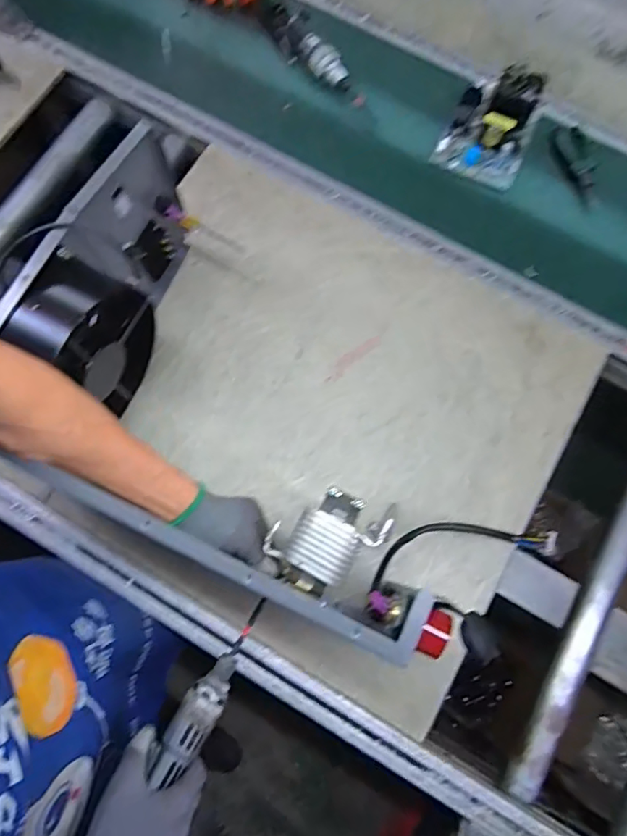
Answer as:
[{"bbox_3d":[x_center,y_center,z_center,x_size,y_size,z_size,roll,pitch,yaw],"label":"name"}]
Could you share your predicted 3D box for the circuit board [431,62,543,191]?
[{"bbox_3d":[0.285,-0.473,0.849,0.134,0.050,0.174,24,76,5],"label":"circuit board"}]

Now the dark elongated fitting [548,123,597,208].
[{"bbox_3d":[0.426,-0.405,0.862,0.062,0.013,0.144,-16,76,-5],"label":"dark elongated fitting"}]

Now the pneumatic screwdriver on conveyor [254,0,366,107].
[{"bbox_3d":[-0.010,-0.621,0.894,0.054,0.039,0.285,-38,79,-10],"label":"pneumatic screwdriver on conveyor"}]

